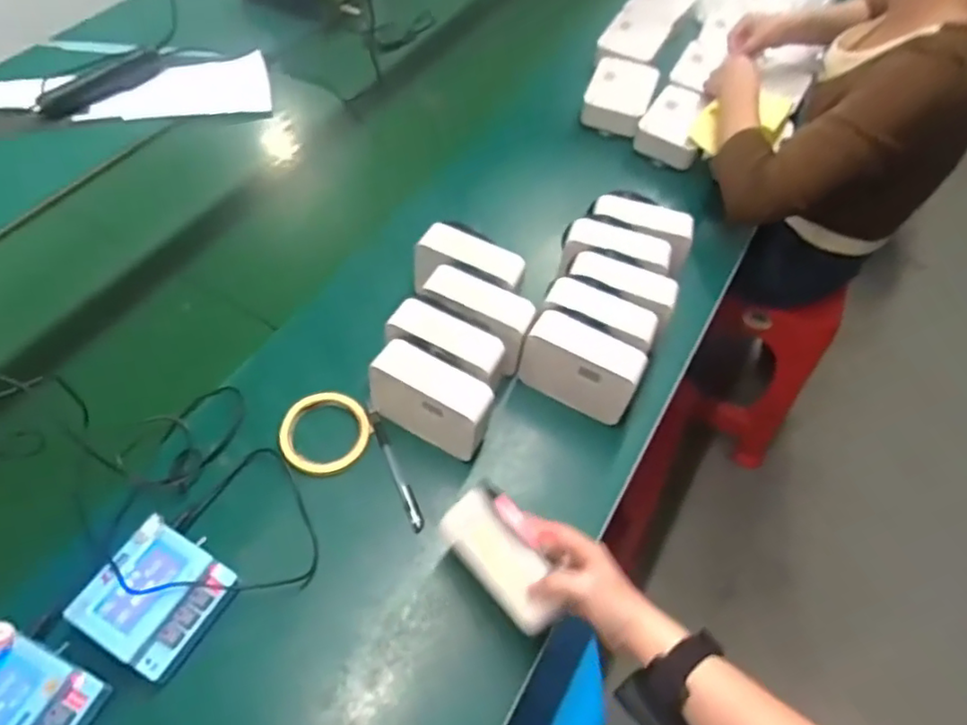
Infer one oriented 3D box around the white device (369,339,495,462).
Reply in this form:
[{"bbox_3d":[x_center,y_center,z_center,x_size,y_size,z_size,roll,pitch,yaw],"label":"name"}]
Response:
[{"bbox_3d":[-0.054,0.040,0.662,0.124,0.090,0.055,23,58,11],"label":"white device"}]

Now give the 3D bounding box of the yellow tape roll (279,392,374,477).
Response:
[{"bbox_3d":[-0.172,0.076,0.685,0.095,0.010,0.095,2,56,-3],"label":"yellow tape roll"}]

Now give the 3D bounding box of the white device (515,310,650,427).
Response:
[{"bbox_3d":[0.107,0.004,0.697,0.124,0.090,0.050,26,58,13],"label":"white device"}]

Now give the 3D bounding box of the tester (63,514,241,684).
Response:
[{"bbox_3d":[-0.288,0.207,0.555,0.097,0.032,0.100,28,59,14],"label":"tester"}]

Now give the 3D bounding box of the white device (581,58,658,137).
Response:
[{"bbox_3d":[0.216,-0.429,1.012,0.104,0.051,0.143,19,57,9],"label":"white device"}]

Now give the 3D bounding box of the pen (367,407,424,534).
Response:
[{"bbox_3d":[-0.093,0.110,0.665,0.014,0.010,0.145,-19,60,-16],"label":"pen"}]

